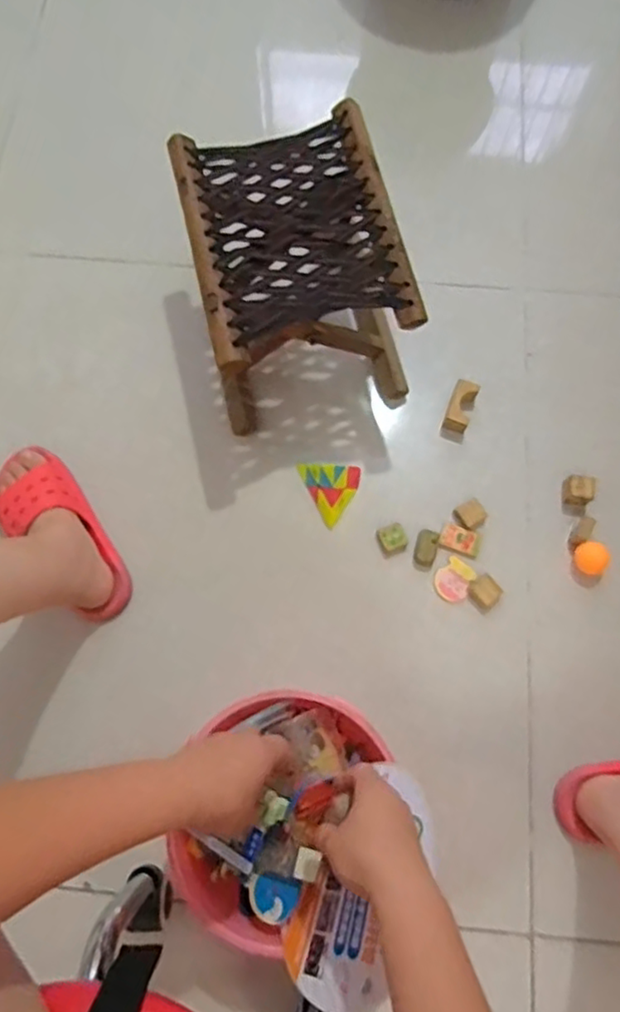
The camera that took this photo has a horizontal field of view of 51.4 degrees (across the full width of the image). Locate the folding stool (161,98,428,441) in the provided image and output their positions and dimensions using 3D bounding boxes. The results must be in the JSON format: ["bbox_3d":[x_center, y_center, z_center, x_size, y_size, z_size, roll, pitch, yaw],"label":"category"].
[{"bbox_3d":[-0.016,-0.267,0.806,0.232,0.207,0.326,-13,73,-5],"label":"folding stool"}]

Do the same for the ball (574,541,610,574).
[{"bbox_3d":[0.347,0.066,0.801,0.034,0.034,0.040,-28,75,-9],"label":"ball"}]

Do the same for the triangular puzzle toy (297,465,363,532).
[{"bbox_3d":[0.021,-0.024,0.801,0.080,0.066,0.081,10,73,2],"label":"triangular puzzle toy"}]

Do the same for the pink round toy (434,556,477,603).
[{"bbox_3d":[0.180,0.093,0.803,0.042,0.006,0.053,35,75,9],"label":"pink round toy"}]

